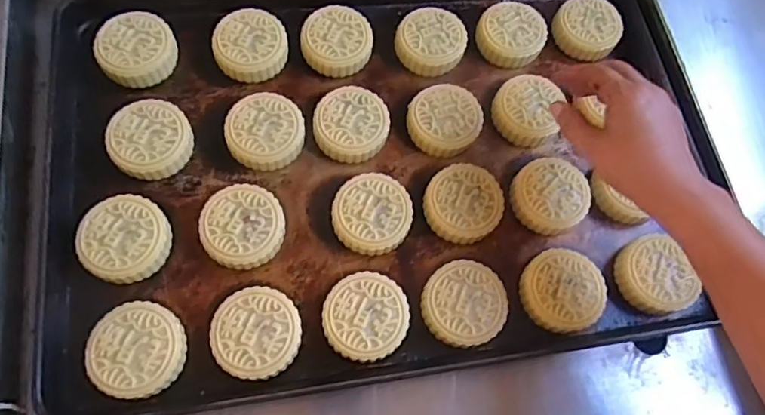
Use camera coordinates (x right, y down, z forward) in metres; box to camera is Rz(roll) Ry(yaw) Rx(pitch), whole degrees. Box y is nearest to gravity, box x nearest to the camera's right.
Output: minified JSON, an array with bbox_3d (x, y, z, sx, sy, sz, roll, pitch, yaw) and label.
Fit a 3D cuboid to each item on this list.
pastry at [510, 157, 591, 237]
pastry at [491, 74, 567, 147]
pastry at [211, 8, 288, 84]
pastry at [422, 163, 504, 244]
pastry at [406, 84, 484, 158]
[{"bbox_3d":[0.158,-0.010,0.520,0.064,0.035,0.069,1,59,-3],"label":"pastry"},{"bbox_3d":[0.147,-0.098,0.552,0.068,0.026,0.071,12,75,2],"label":"pastry"},{"bbox_3d":[-0.130,-0.160,0.541,0.070,0.022,0.072,-1,80,-7],"label":"pastry"},{"bbox_3d":[0.074,-0.004,0.508,0.070,0.026,0.069,1,59,-3],"label":"pastry"},{"bbox_3d":[0.061,-0.085,0.540,0.069,0.030,0.066,1,59,-3],"label":"pastry"}]

